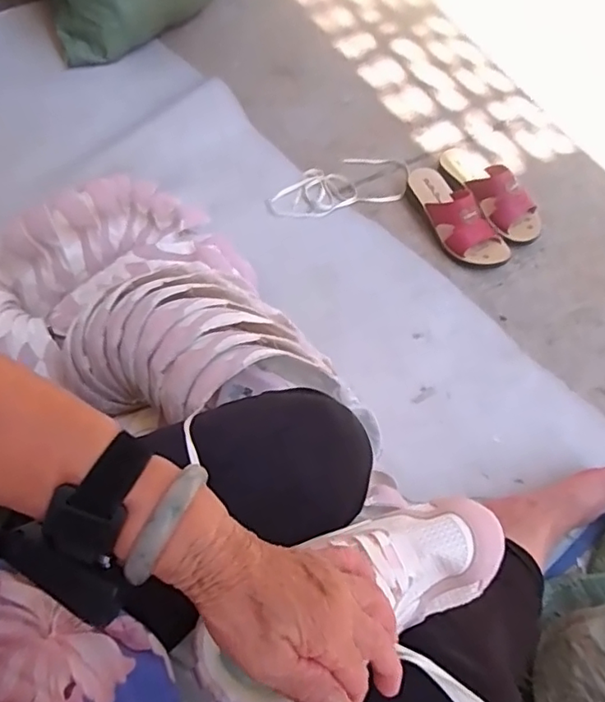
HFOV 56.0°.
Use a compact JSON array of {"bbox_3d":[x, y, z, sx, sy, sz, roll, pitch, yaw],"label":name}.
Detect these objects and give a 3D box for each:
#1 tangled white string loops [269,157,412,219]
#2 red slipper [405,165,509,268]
[{"bbox_3d":[0.067,-0.304,1.033,0.268,0.013,0.122,-14,64,-3],"label":"tangled white string loops"},{"bbox_3d":[0.253,-0.235,0.955,0.083,0.085,0.227,-29,66,-13],"label":"red slipper"}]

